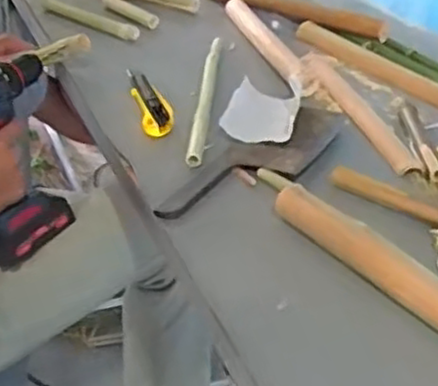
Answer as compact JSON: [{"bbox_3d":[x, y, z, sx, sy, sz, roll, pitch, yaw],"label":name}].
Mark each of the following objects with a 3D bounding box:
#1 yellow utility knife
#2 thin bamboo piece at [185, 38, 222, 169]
[{"bbox_3d":[-0.086,-0.117,0.890,0.038,0.026,0.164,-3,33,-16],"label":"yellow utility knife"},{"bbox_3d":[-0.016,-0.131,0.927,0.016,0.014,0.344,6,33,1],"label":"thin bamboo piece"}]

